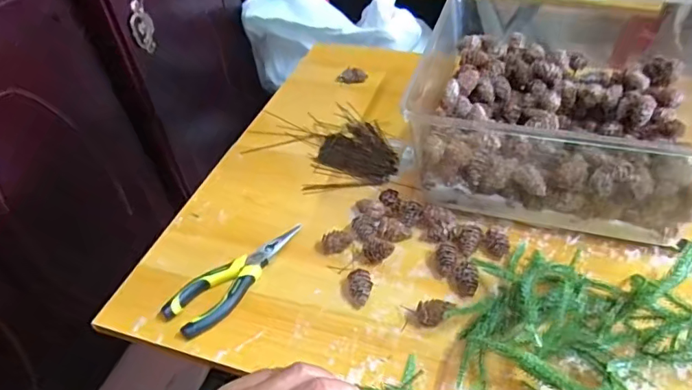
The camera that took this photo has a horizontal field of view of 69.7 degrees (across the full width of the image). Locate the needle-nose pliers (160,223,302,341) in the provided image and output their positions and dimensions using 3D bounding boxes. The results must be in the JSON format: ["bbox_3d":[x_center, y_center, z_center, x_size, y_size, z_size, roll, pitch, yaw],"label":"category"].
[{"bbox_3d":[-0.109,0.082,0.511,0.050,0.016,0.157,31,55,34],"label":"needle-nose pliers"}]

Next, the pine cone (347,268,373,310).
[{"bbox_3d":[0.015,0.092,0.486,0.022,0.021,0.034,-6,43,2],"label":"pine cone"}]

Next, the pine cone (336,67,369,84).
[{"bbox_3d":[0.009,-0.188,0.780,0.048,0.015,0.025,0,43,8],"label":"pine cone"}]

